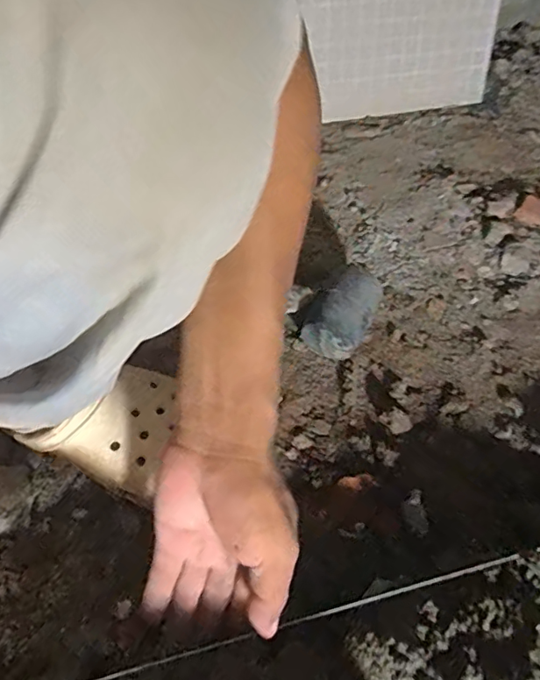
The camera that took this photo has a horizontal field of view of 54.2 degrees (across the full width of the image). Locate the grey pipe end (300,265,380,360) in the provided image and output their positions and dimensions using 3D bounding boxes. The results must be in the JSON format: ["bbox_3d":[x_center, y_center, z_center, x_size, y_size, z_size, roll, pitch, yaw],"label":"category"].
[{"bbox_3d":[0.079,-0.025,0.563,0.064,0.070,0.100,26,56,14],"label":"grey pipe end"}]

